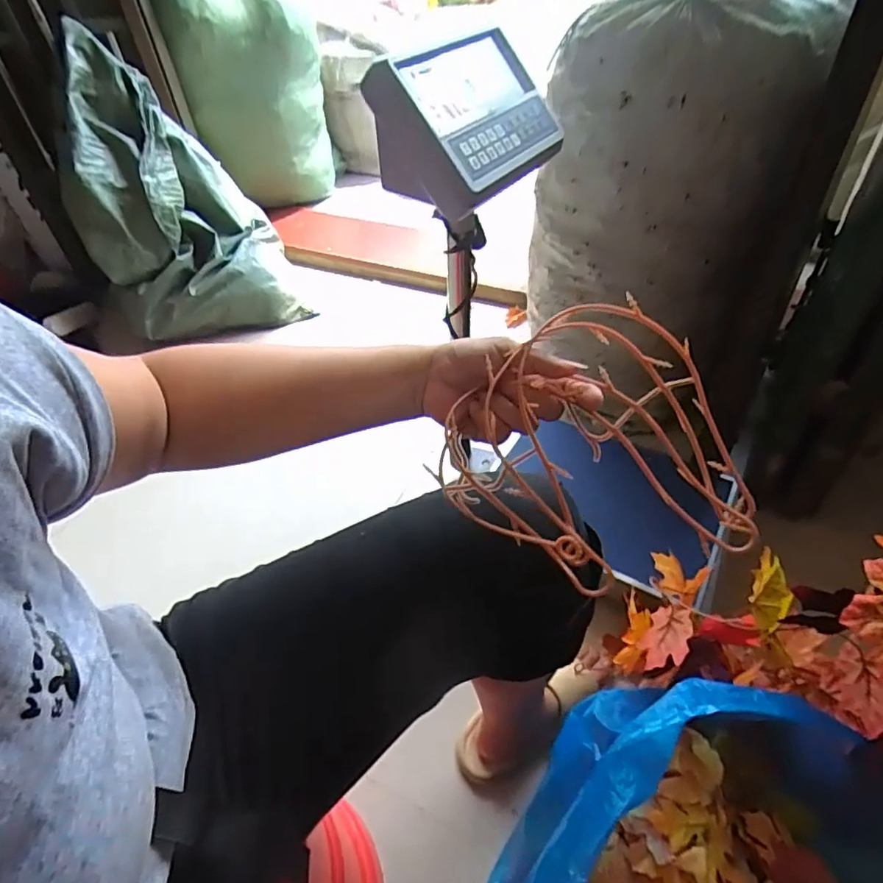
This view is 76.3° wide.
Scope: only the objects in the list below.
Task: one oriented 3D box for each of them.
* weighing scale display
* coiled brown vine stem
[{"bbox_3d":[0.045,-0.411,0.692,0.158,0.133,0.243,27,55,28],"label":"weighing scale display"},{"bbox_3d":[0.122,0.013,0.402,0.204,0.059,0.196,1,81,-4],"label":"coiled brown vine stem"}]

